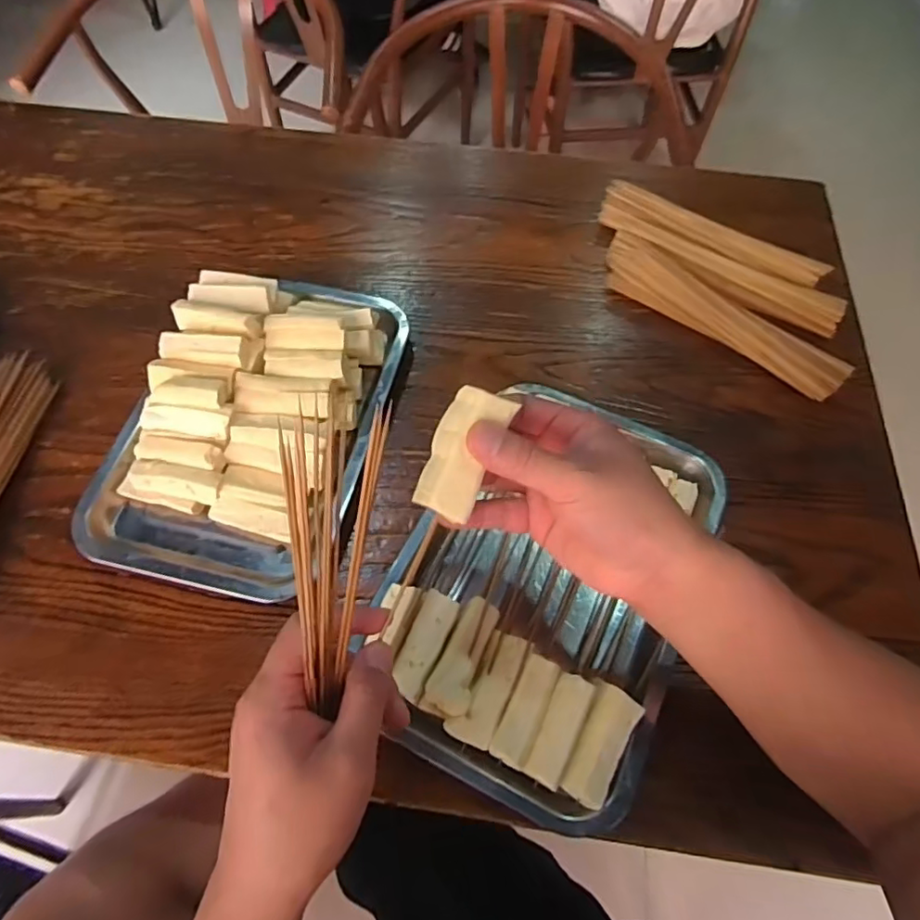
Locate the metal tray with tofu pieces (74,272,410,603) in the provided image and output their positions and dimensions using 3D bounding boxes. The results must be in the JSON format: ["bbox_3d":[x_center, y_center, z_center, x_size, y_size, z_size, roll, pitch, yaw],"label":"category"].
[{"bbox_3d":[-0.181,-0.046,0.518,0.216,0.070,0.316,10,62,5],"label":"metal tray with tofu pieces"}]

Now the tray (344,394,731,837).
[{"bbox_3d":[0.071,0.089,0.453,0.207,0.048,0.322,23,64,11],"label":"tray"}]

